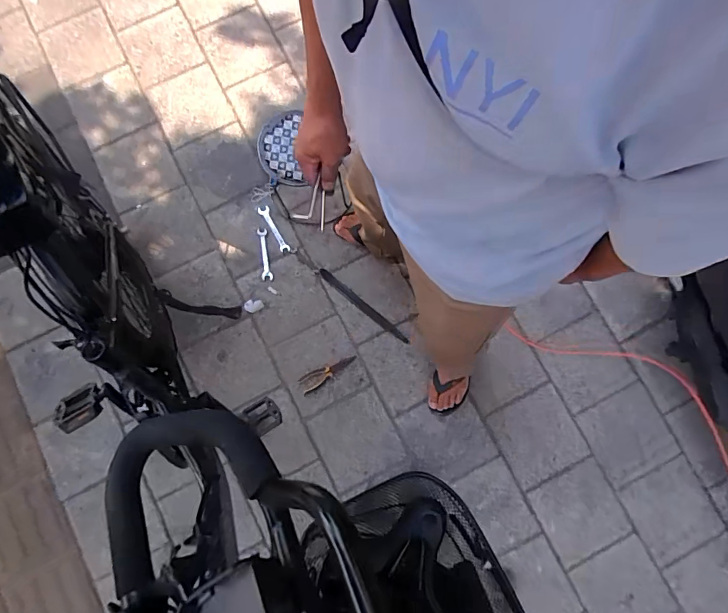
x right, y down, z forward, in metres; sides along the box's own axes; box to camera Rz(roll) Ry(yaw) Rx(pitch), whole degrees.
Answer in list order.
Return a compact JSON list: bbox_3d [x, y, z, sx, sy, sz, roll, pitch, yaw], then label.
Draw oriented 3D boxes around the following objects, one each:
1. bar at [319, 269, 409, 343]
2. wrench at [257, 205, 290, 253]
[{"bbox_3d":[-0.001,0.000,1.414,0.359,0.009,0.029,40,84,4],"label":"bar"},{"bbox_3d":[-0.298,-0.257,1.439,0.035,0.010,0.171,-29,81,-5],"label":"wrench"}]

